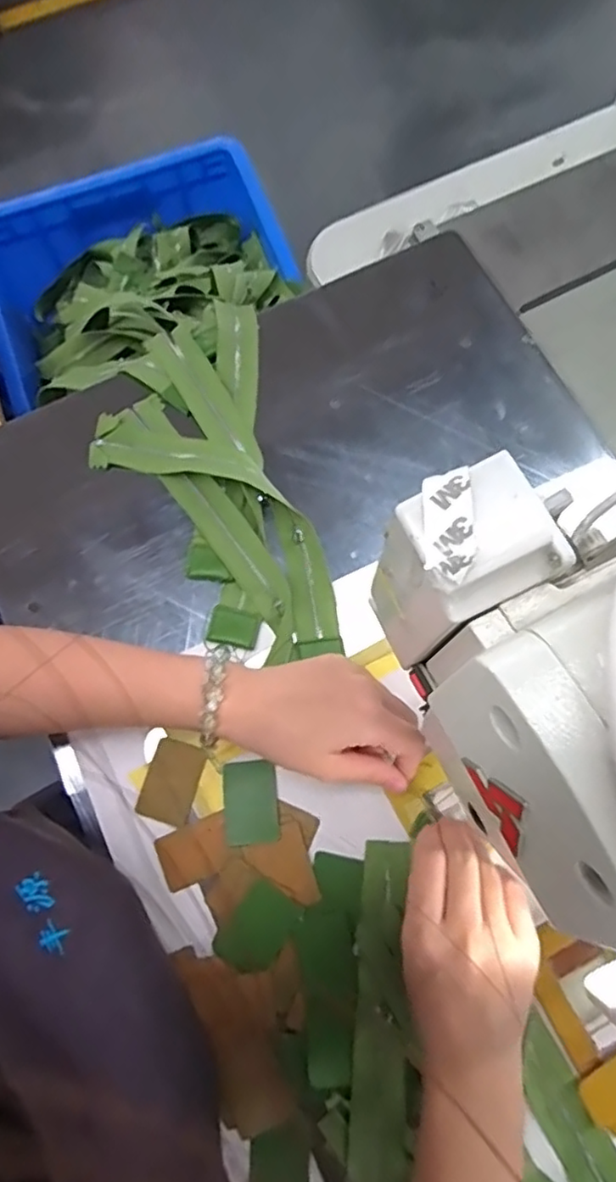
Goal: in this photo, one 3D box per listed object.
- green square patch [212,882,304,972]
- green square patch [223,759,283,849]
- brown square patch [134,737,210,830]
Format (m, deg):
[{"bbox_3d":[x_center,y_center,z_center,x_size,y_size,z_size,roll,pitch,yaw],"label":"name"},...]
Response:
[{"bbox_3d":[-0.031,0.212,0.393,0.036,0.004,0.052,39,79,10],"label":"green square patch"},{"bbox_3d":[-0.038,0.140,0.414,0.035,0.004,0.052,-7,75,-1],"label":"green square patch"},{"bbox_3d":[-0.091,0.128,0.420,0.035,0.004,0.052,18,76,5],"label":"brown square patch"}]

